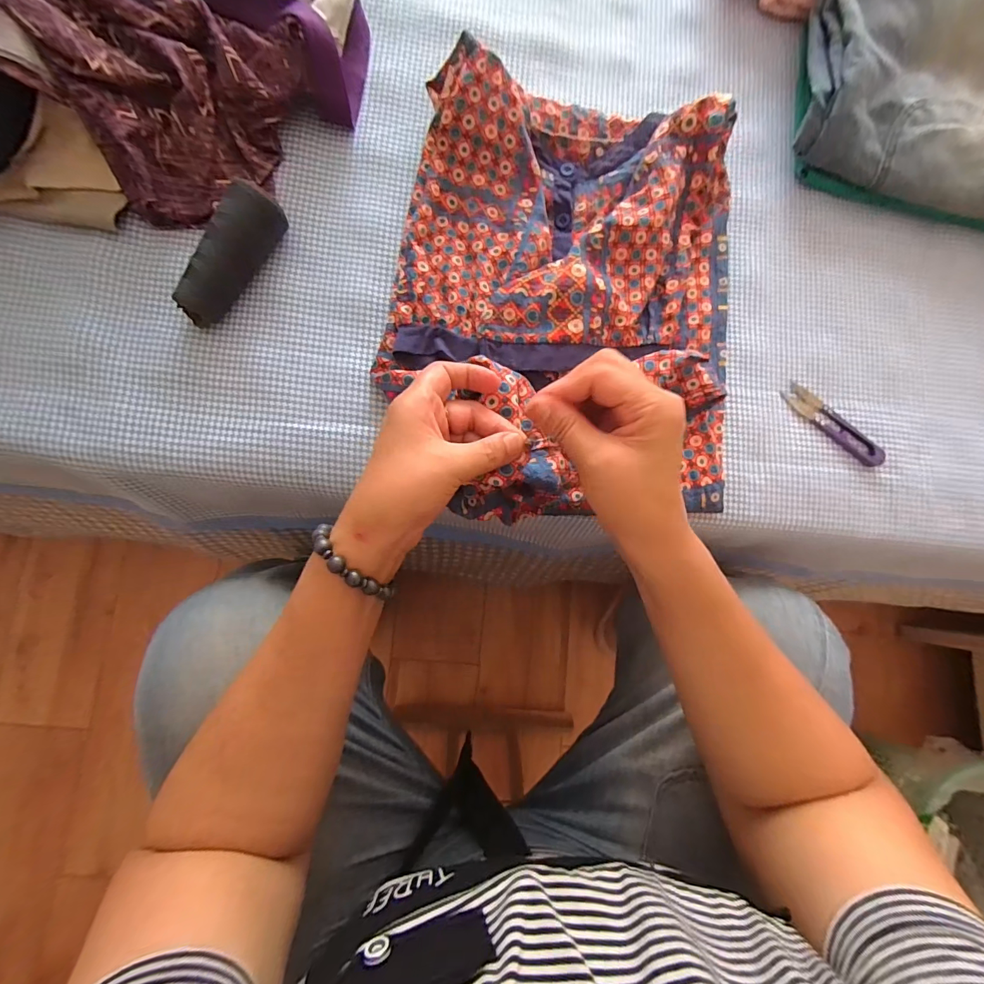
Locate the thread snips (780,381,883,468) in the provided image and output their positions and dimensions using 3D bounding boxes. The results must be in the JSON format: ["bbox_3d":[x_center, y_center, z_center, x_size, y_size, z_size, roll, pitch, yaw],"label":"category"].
[{"bbox_3d":[0.303,-0.060,0.382,0.100,0.010,0.024,43,81,2],"label":"thread snips"}]

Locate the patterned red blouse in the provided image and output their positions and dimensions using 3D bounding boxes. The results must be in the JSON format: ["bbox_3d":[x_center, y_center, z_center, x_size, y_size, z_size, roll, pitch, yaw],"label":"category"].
[{"bbox_3d":[0.063,-0.156,0.338,0.282,0.060,0.351,5,82,-4],"label":"patterned red blouse"}]

